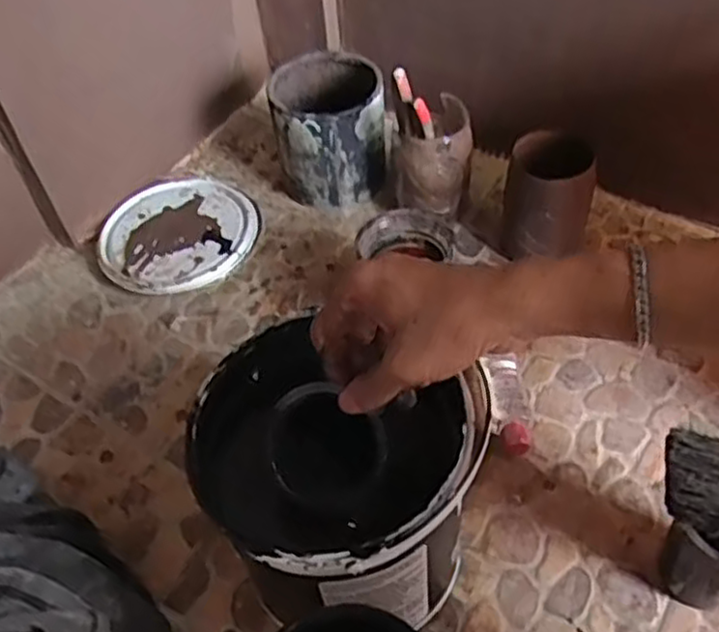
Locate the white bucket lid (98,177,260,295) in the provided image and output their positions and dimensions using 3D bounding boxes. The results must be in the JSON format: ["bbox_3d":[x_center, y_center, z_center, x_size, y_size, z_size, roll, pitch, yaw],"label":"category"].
[{"bbox_3d":[-0.209,-0.093,0.834,0.178,0.026,0.168,-3,50,3],"label":"white bucket lid"}]

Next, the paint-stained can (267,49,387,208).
[{"bbox_3d":[-0.034,-0.217,0.846,0.122,0.126,0.127,-3,50,3],"label":"paint-stained can"}]

